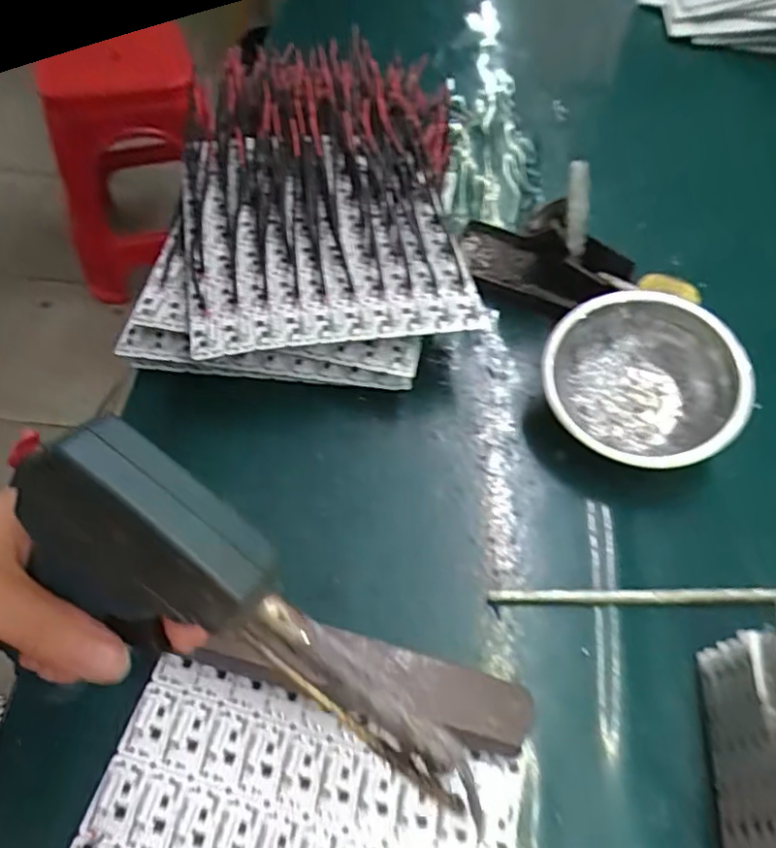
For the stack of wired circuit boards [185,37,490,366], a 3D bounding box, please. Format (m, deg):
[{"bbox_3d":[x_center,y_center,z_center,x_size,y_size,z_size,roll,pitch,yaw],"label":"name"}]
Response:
[{"bbox_3d":[-0.049,-0.204,0.522,0.218,0.087,0.389,1,55,-4],"label":"stack of wired circuit boards"}]

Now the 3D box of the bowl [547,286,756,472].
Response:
[{"bbox_3d":[0.176,-0.029,0.434,0.129,0.051,0.121,41,80,19],"label":"bowl"}]

